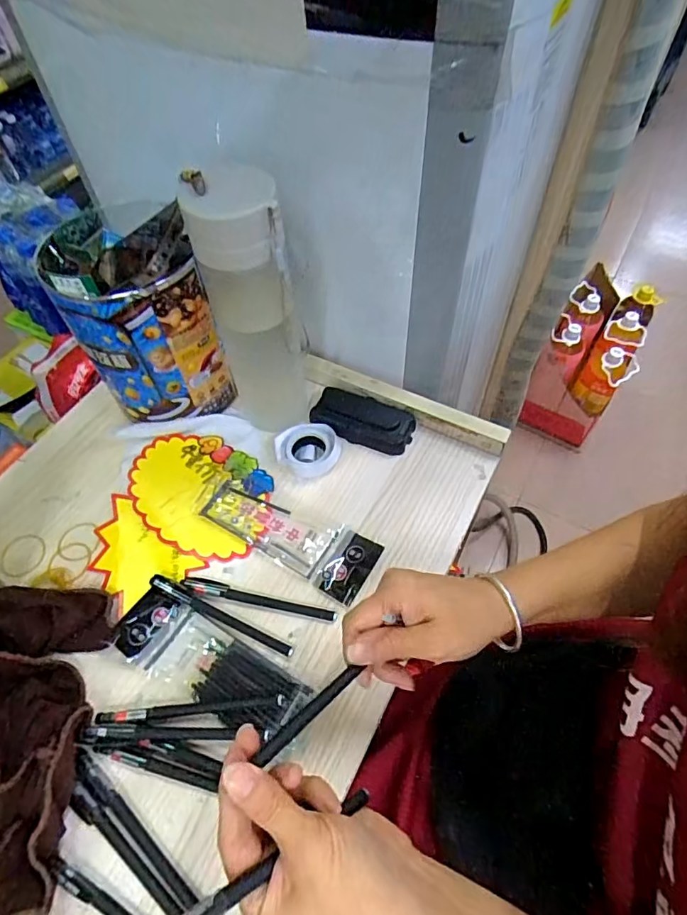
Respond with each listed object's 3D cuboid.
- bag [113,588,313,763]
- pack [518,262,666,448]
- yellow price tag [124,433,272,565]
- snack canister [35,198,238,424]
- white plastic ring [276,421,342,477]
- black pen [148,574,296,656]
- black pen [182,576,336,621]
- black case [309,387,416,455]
[{"bbox_3d":[-0.106,0.173,0.414,0.175,0.011,0.059,26,62,17],"label":"bag"},{"bbox_3d":[0.625,-0.252,1.305,0.196,0.306,0.307,27,62,17],"label":"pack"},{"bbox_3d":[-0.149,0.034,0.508,0.143,0.007,0.121,13,59,10],"label":"yellow price tag"},{"bbox_3d":[-0.197,-0.149,0.493,0.120,0.198,0.146,-19,59,-10],"label":"snack canister"},{"bbox_3d":[-0.037,-0.008,0.524,0.066,0.022,0.052,-10,58,-5],"label":"white plastic ring"},{"bbox_3d":[-0.108,0.137,0.438,0.140,0.012,0.012,22,60,15],"label":"black pen"},{"bbox_3d":[-0.075,0.126,0.446,0.138,0.008,0.014,11,58,9],"label":"black pen"},{"bbox_3d":[0.021,-0.042,0.542,0.107,0.023,0.057,23,61,16],"label":"black case"}]

